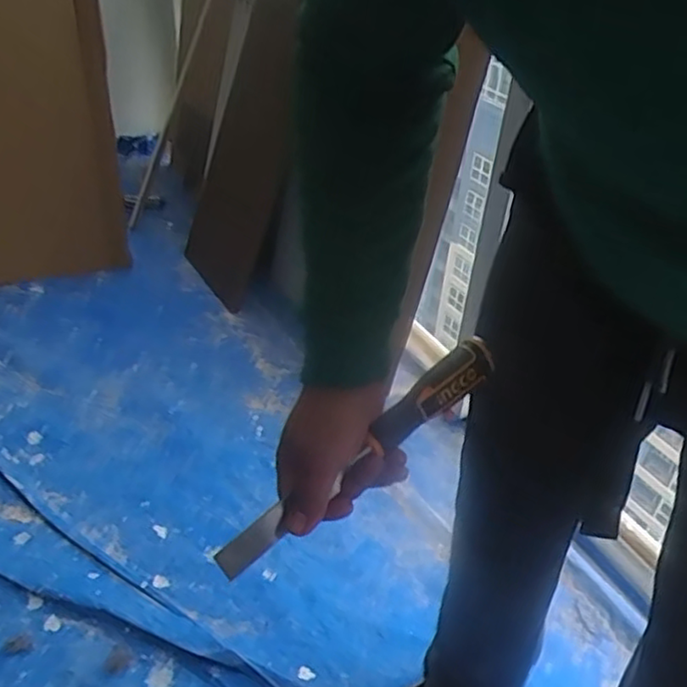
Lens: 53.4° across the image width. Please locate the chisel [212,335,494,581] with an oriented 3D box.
[{"bbox_3d":[0.015,0.081,0.520,0.264,0.025,0.026,-37,50,-17],"label":"chisel"}]

